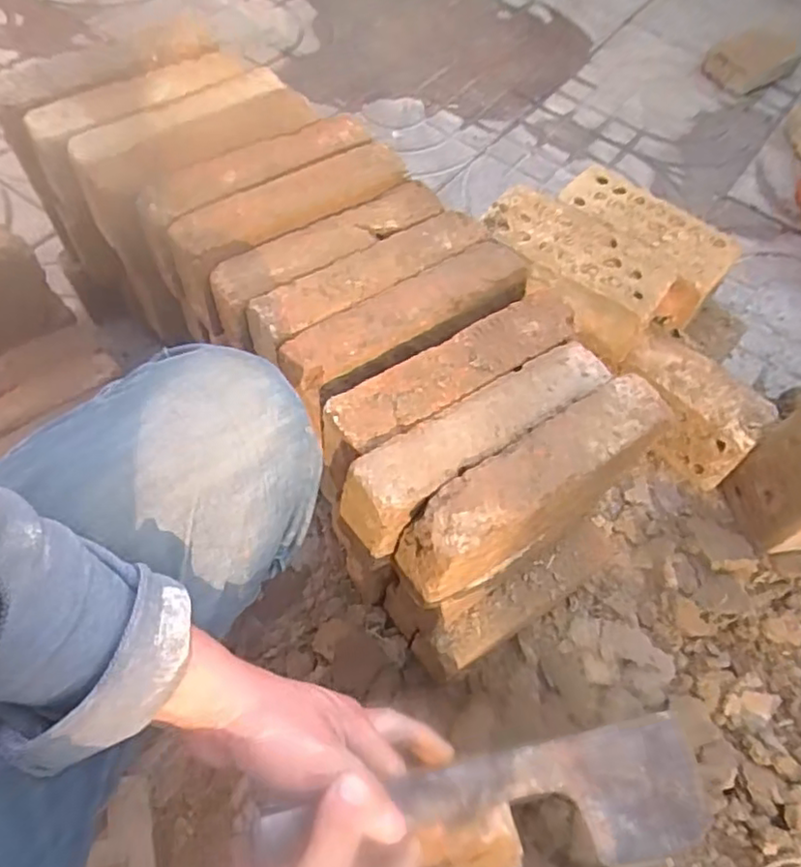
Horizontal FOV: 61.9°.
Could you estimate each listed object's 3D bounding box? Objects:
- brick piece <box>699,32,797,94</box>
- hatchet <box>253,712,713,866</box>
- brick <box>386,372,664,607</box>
[{"bbox_3d":[0.724,-0.783,1.394,0.140,0.083,0.117,-22,63,-16],"label":"brick piece"},{"bbox_3d":[0.086,0.235,0.428,0.379,0.017,0.088,15,53,-33],"label":"hatchet"},{"bbox_3d":[0.102,0.044,0.525,0.223,0.103,0.053,-31,66,-20],"label":"brick"}]

